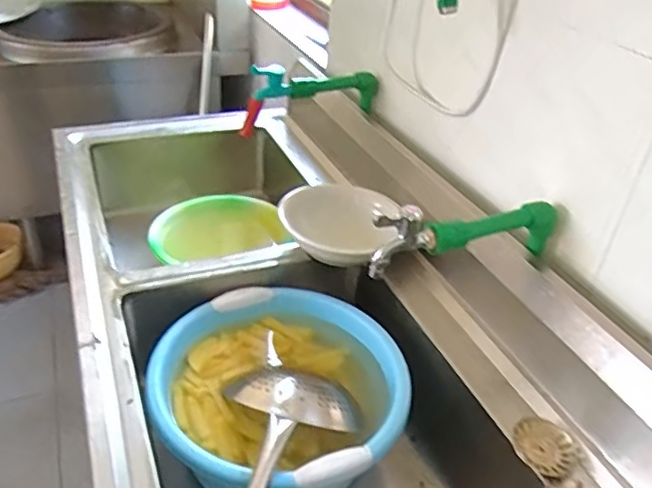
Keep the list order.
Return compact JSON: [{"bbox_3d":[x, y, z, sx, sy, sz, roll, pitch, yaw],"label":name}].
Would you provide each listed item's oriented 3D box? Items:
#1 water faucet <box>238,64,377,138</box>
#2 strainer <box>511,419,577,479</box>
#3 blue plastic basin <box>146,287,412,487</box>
[{"bbox_3d":[-0.029,-0.284,1.142,0.264,0.133,0.052,-12,39,-23],"label":"water faucet"},{"bbox_3d":[0.256,0.239,0.704,0.068,0.014,0.070,-21,43,-32],"label":"strainer"},{"bbox_3d":[-0.075,0.230,0.868,0.330,0.146,0.353,3,35,-2],"label":"blue plastic basin"}]

